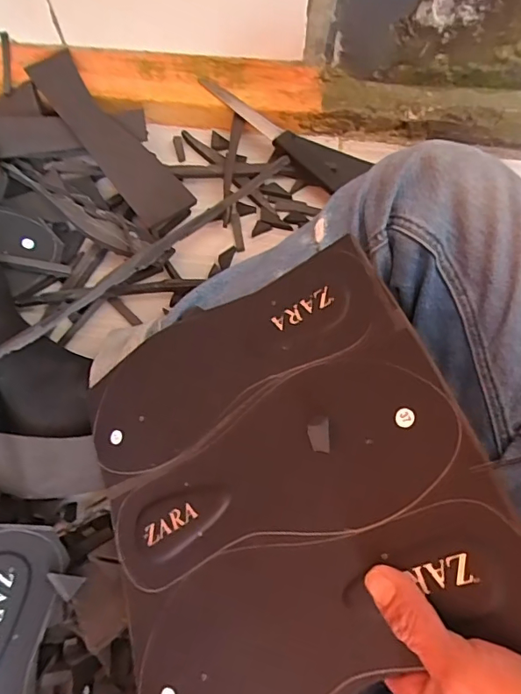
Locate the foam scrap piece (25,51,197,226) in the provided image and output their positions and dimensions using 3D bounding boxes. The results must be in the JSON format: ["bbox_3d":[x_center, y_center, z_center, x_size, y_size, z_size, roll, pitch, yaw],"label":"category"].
[{"bbox_3d":[-0.184,-0.253,0.579,0.059,0.016,0.272,-36,79,-20],"label":"foam scrap piece"}]

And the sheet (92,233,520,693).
[{"bbox_3d":[-0.005,0.068,0.322,0.248,0.013,0.290,-33,58,20],"label":"sheet"}]

